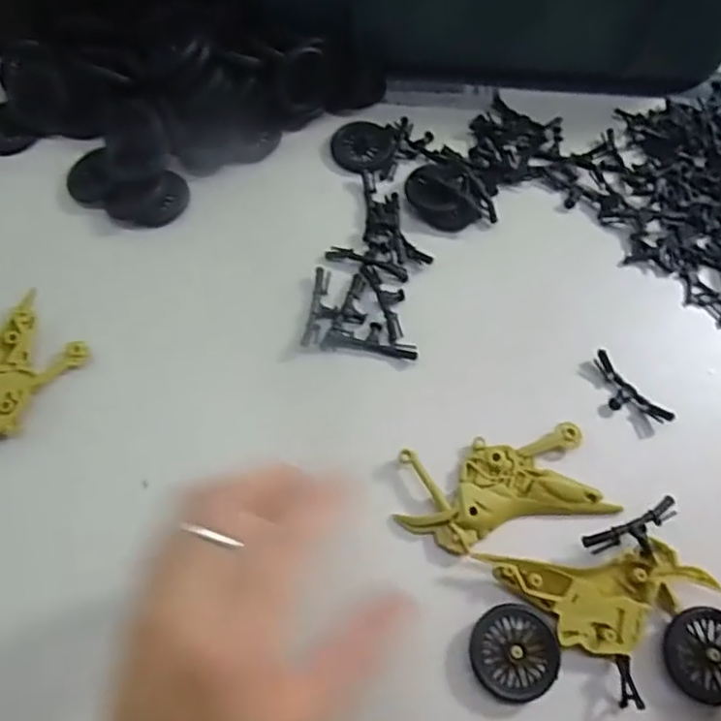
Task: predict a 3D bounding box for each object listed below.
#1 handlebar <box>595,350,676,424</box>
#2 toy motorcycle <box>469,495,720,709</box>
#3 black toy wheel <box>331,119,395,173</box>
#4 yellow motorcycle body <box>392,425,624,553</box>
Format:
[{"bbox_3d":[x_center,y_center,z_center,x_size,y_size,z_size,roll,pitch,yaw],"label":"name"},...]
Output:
[{"bbox_3d":[0.138,0.018,0.323,0.018,0.008,0.049,-37,73,-18],"label":"handlebar"},{"bbox_3d":[0.106,0.112,0.273,0.113,0.016,0.076,-7,66,-6],"label":"toy motorcycle"},{"bbox_3d":[0.002,-0.135,0.385,0.039,0.004,0.040,1,66,-3],"label":"black toy wheel"},{"bbox_3d":[0.070,0.061,0.298,0.099,0.009,0.048,-9,66,-7],"label":"yellow motorcycle body"}]

